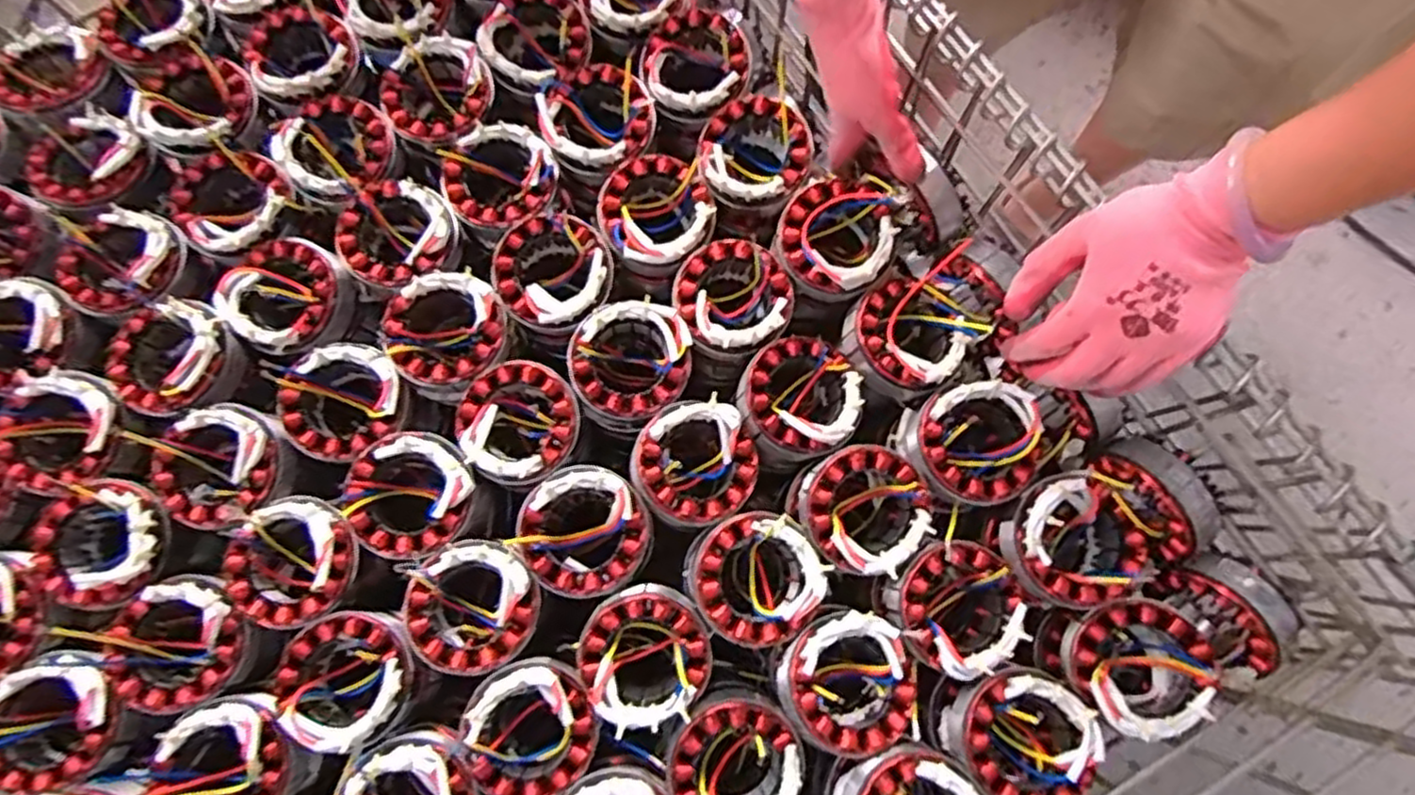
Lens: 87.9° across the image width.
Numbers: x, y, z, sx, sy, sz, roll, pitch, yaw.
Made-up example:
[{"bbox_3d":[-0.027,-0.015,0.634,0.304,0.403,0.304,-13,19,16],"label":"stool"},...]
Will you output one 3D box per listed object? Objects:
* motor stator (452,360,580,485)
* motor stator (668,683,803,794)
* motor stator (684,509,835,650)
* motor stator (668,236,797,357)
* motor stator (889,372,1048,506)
[{"bbox_3d":[-0.135,0.022,0.544,0.084,0.060,0.084,0,76,0],"label":"motor stator"},{"bbox_3d":[0.018,0.239,0.481,0.081,0.034,0.084,28,78,7],"label":"motor stator"},{"bbox_3d":[0.032,0.124,0.505,0.085,0.043,0.089,-42,80,-9],"label":"motor stator"},{"bbox_3d":[0.019,-0.069,0.558,0.084,0.062,0.085,-34,79,-7],"label":"motor stator"},{"bbox_3d":[0.186,0.032,0.519,0.088,0.047,0.084,0,76,0],"label":"motor stator"}]

